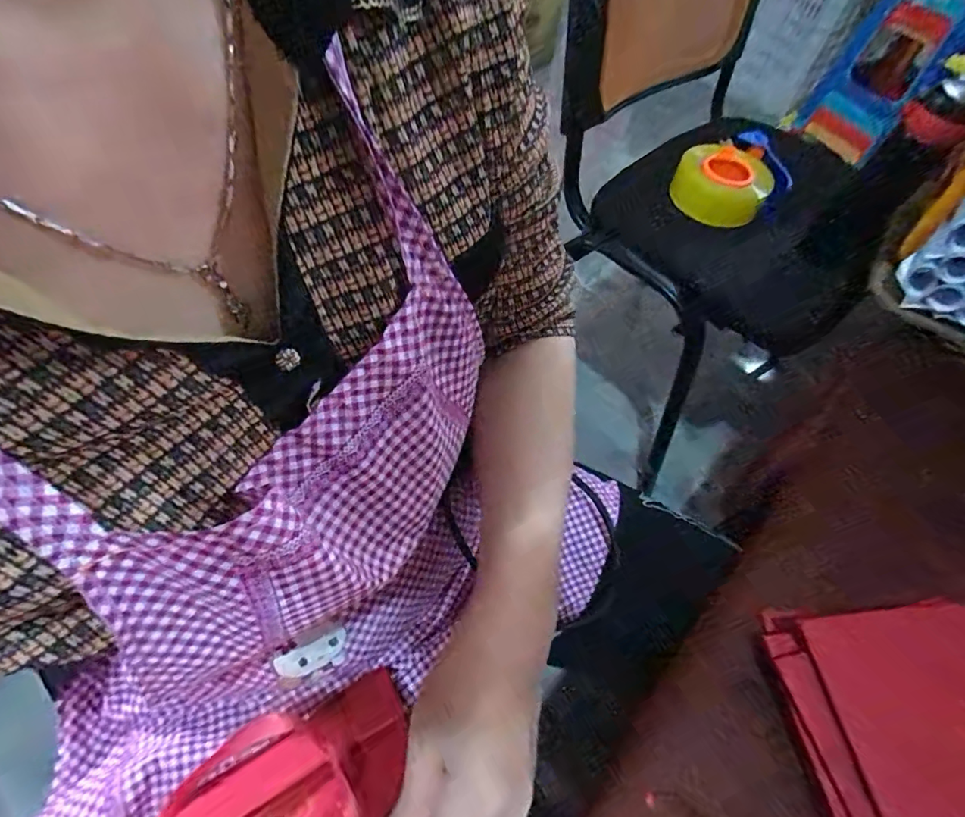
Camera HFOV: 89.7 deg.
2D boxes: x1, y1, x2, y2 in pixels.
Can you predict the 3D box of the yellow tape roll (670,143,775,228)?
[{"bbox_3d":[0.340,-0.324,0.703,0.131,0.068,0.128,2,57,-3],"label":"yellow tape roll"}]

